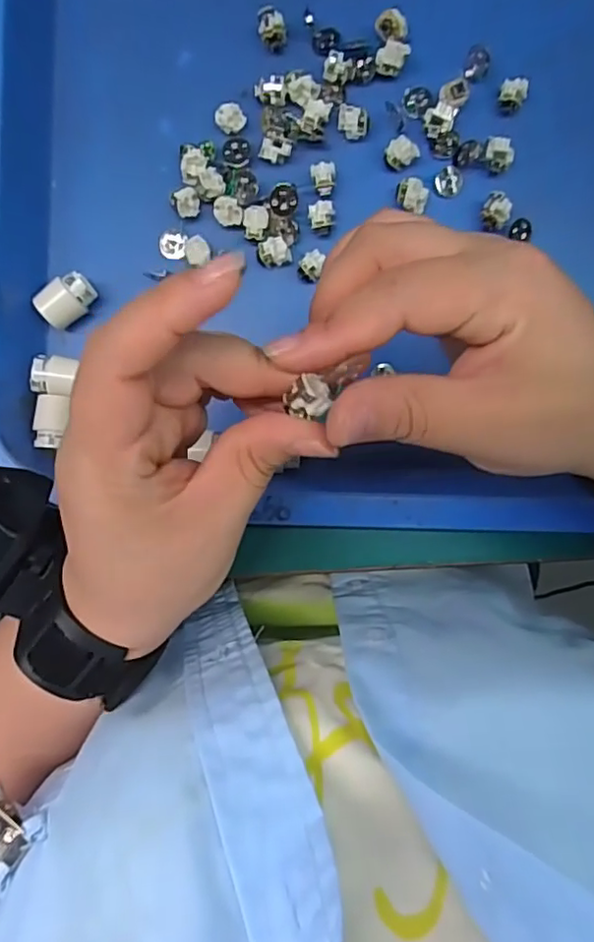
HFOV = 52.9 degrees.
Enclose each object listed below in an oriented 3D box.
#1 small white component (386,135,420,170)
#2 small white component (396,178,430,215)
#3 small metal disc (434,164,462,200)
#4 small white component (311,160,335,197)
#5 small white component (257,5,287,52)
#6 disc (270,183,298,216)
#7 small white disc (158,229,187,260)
[{"bbox_3d":[0.054,-0.165,0.310,0.016,0.007,0.014,-38,92,-5],"label":"small white component"},{"bbox_3d":[0.060,-0.143,0.309,0.016,0.007,0.015,9,88,-5],"label":"small white component"},{"bbox_3d":[0.081,-0.153,0.316,0.015,0.006,0.016,0,89,-5],"label":"small metal disc"},{"bbox_3d":[0.013,-0.150,0.308,0.012,0.010,0.016,-3,89,-5],"label":"small white component"},{"bbox_3d":[-0.013,-0.230,0.312,0.015,0.016,0.016,4,89,-5],"label":"small white component"},{"bbox_3d":[-0.006,-0.138,0.305,0.015,0.005,0.015,0,89,-5],"label":"disc"},{"bbox_3d":[-0.066,-0.120,0.315,0.015,0.004,0.015,0,89,-5],"label":"small white disc"}]

